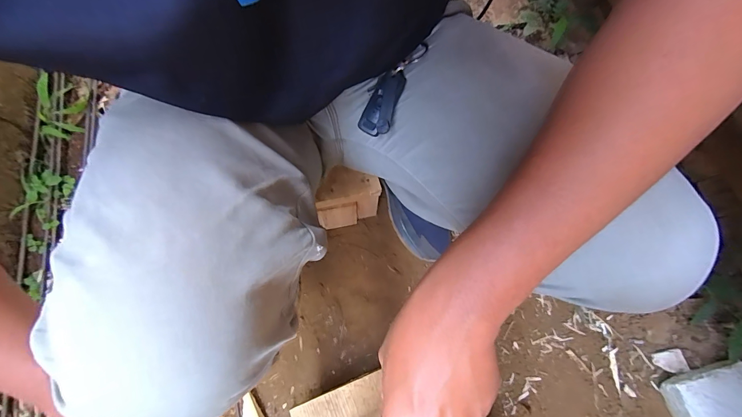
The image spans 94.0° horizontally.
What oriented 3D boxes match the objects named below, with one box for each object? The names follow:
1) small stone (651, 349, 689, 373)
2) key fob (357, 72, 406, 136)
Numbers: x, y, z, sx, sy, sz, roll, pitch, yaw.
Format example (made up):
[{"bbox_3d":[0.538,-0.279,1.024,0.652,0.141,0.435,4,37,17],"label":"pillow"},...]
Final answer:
[{"bbox_3d":[0.599,0.307,0.694,0.053,0.005,0.043,-23,75,18],"label":"small stone"},{"bbox_3d":[0.014,-0.116,0.380,0.034,0.017,0.072,27,98,9],"label":"key fob"}]

